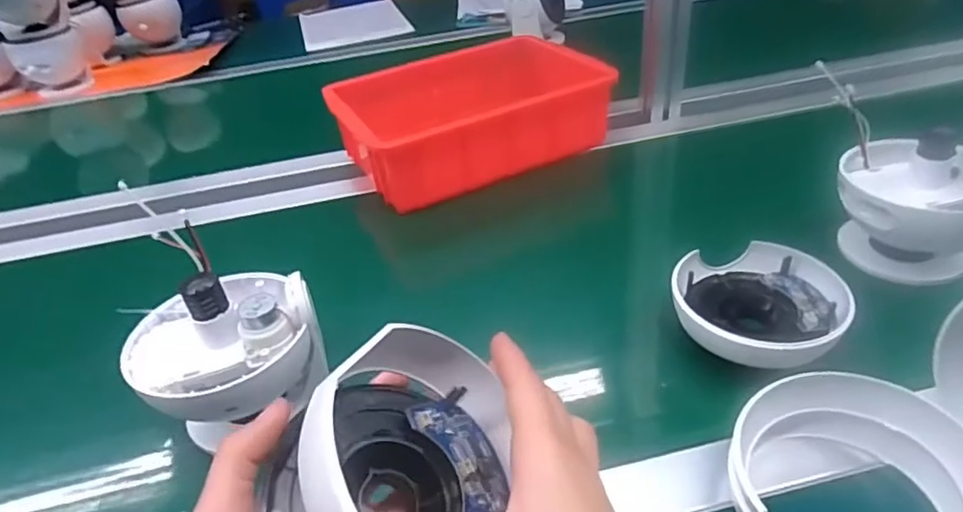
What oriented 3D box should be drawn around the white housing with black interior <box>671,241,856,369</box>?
[{"bbox_3d":[0.207,0.034,0.451,0.114,0.043,0.102,8,37,19],"label":"white housing with black interior"}]

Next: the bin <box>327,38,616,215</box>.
[{"bbox_3d":[0.000,-0.172,0.704,0.316,0.088,0.195,-21,38,-20],"label":"bin"}]

